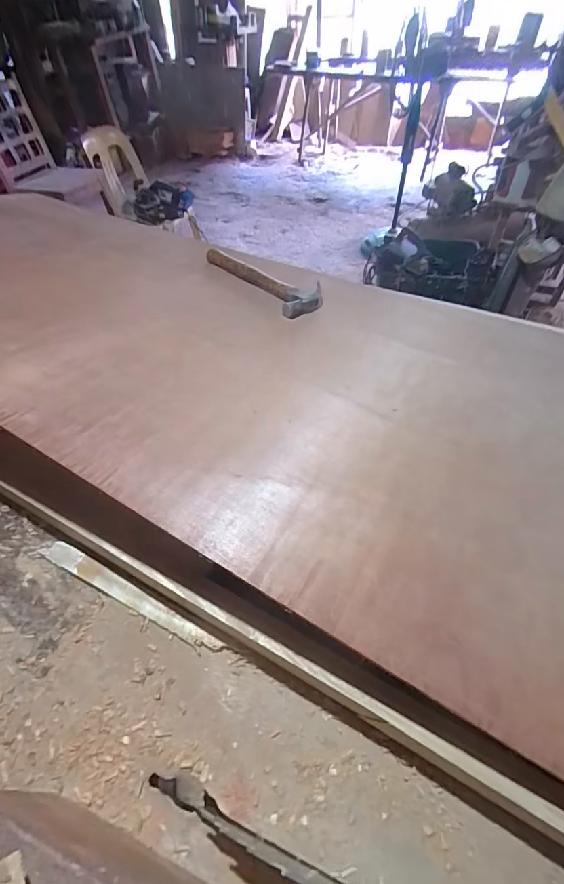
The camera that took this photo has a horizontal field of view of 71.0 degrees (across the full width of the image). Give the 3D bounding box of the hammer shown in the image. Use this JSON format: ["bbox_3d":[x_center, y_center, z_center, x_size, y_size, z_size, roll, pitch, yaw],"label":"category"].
[{"bbox_3d":[-0.040,-0.371,0.883,0.108,0.025,0.334,-31,54,-21],"label":"hammer"}]

